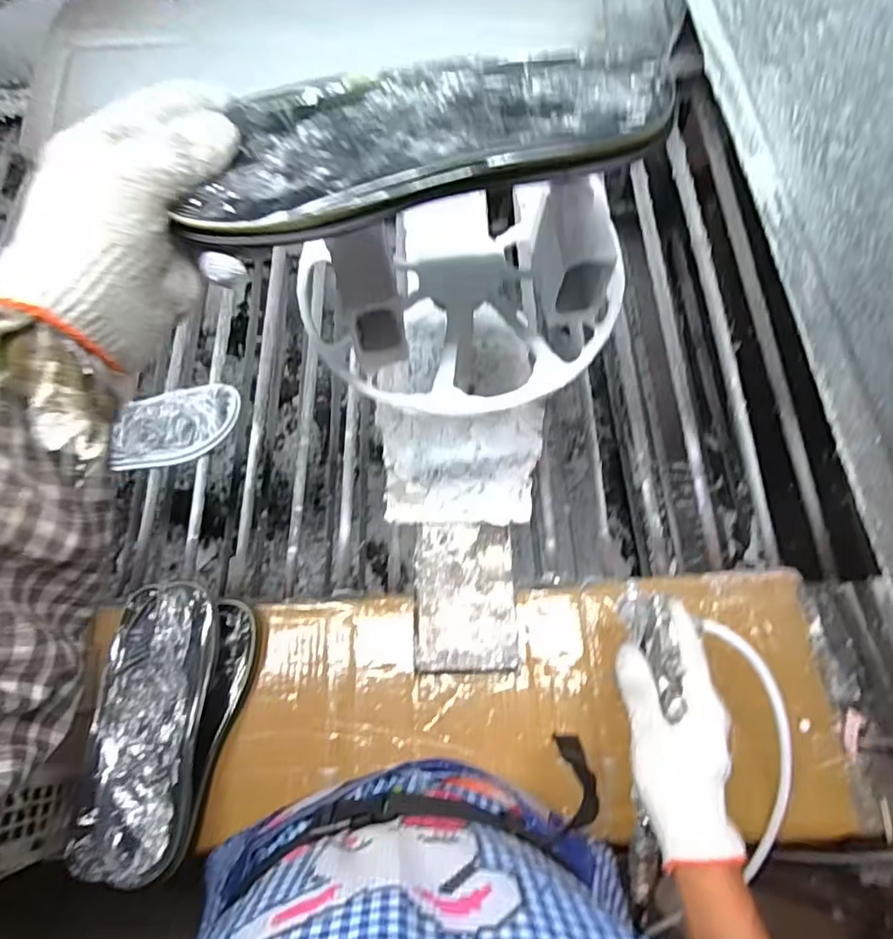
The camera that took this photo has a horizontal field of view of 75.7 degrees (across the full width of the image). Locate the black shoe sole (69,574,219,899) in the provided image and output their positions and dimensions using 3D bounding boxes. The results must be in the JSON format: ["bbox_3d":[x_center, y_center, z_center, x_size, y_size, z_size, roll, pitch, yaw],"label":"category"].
[{"bbox_3d":[-0.298,0.249,0.569,0.106,0.024,0.263,0,68,3],"label":"black shoe sole"}]

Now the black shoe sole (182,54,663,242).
[{"bbox_3d":[-0.013,-0.179,0.305,0.244,0.018,0.090,-13,68,0],"label":"black shoe sole"}]

